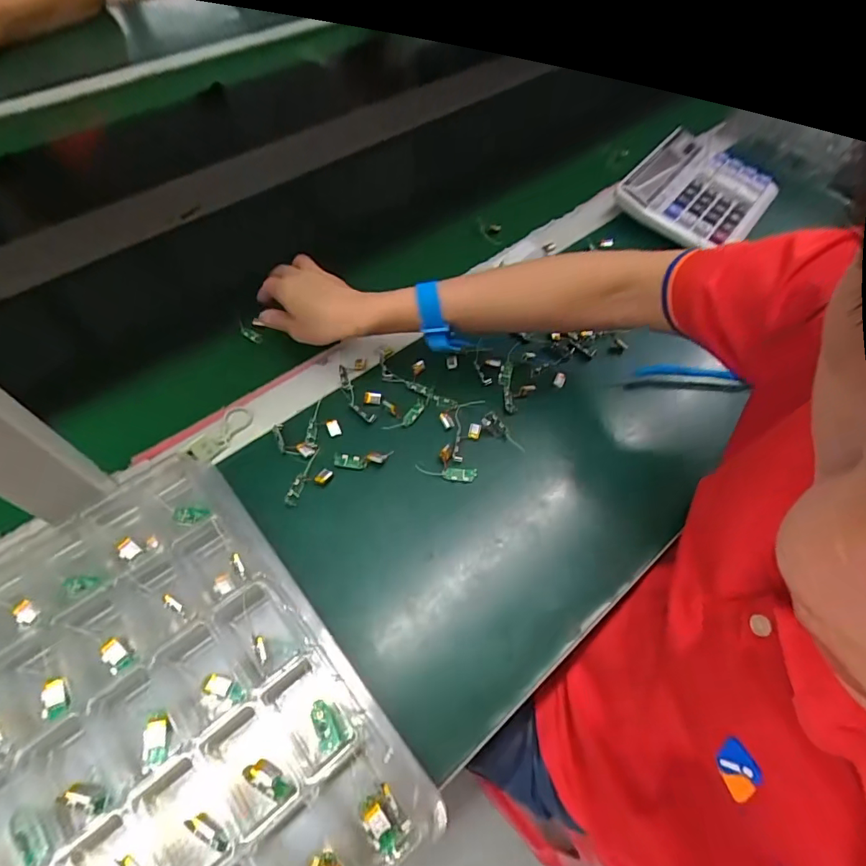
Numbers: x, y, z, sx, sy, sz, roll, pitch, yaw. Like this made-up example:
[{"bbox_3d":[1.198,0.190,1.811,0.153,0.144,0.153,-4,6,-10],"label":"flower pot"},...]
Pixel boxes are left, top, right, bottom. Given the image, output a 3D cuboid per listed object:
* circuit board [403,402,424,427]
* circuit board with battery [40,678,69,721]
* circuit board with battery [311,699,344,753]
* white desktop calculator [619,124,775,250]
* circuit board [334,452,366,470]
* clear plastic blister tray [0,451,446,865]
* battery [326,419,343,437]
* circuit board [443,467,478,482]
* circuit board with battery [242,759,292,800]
[{"bbox_3d":[-0.019,-0.018,0.446,0.011,0.004,0.029,28,60,17],"label":"circuit board"},{"bbox_3d":[-0.226,0.159,0.284,0.013,0.004,0.023,-19,61,-13],"label":"circuit board with battery"},{"bbox_3d":[-0.063,0.173,0.282,0.015,0.006,0.028,-18,61,-13],"label":"circuit board with battery"},{"bbox_3d":[0.338,-0.308,0.600,0.152,0.044,0.179,33,62,20],"label":"white desktop calculator"},{"bbox_3d":[-0.074,0.025,0.424,0.029,0.004,0.013,9,59,3],"label":"circuit board"},{"bbox_3d":[-0.186,0.185,0.275,0.260,0.046,0.299,-35,69,-22],"label":"clear plastic blister tray"},{"bbox_3d":[-0.091,-0.005,0.438,0.011,0.005,0.015,-22,59,-15],"label":"battery"},{"bbox_3d":[0.024,0.036,0.418,0.029,0.005,0.010,3,58,0],"label":"circuit board"},{"bbox_3d":[-0.093,0.196,0.270,0.028,0.010,0.011,31,60,4],"label":"circuit board with battery"}]

